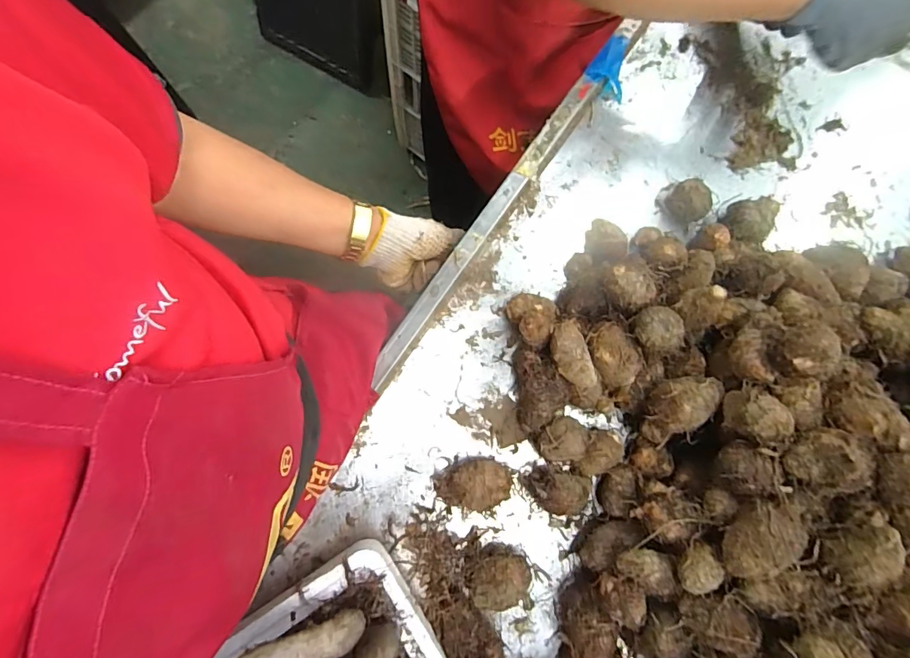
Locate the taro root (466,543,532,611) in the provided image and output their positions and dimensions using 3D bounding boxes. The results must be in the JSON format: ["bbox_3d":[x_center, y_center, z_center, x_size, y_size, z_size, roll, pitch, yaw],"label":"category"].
[{"bbox_3d":[0.041,0.235,0.431,0.058,0.040,0.047,-8,80,-3],"label":"taro root"}]

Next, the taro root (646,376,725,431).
[{"bbox_3d":[0.214,0.071,0.432,0.067,0.048,0.047,-7,80,-3],"label":"taro root"}]

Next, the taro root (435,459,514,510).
[{"bbox_3d":[0.018,0.153,0.447,0.073,0.045,0.047,-16,80,-4],"label":"taro root"}]

